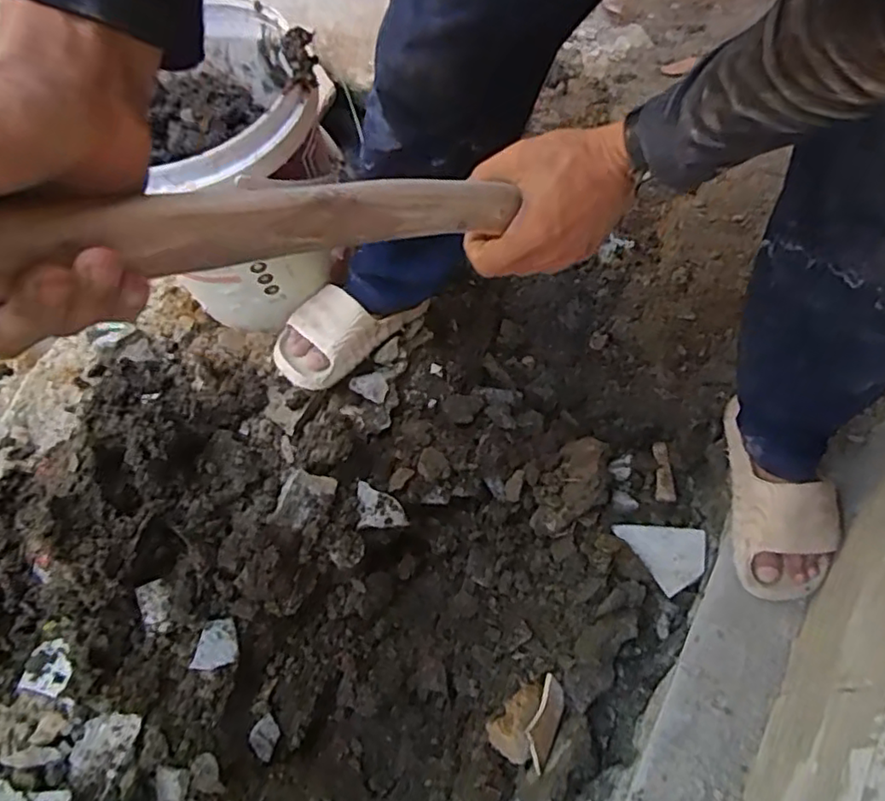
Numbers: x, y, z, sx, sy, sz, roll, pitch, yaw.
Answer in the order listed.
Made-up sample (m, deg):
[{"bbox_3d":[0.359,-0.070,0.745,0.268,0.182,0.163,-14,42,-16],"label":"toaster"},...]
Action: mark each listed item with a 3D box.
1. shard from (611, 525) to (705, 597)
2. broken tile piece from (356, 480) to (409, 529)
[{"bbox_3d":[0.319,0.204,0.891,0.089,0.005,0.118,-40,57,4],"label":"shard"},{"bbox_3d":[-0.089,0.150,0.905,0.068,0.012,0.067,-3,71,-10],"label":"broken tile piece"}]

